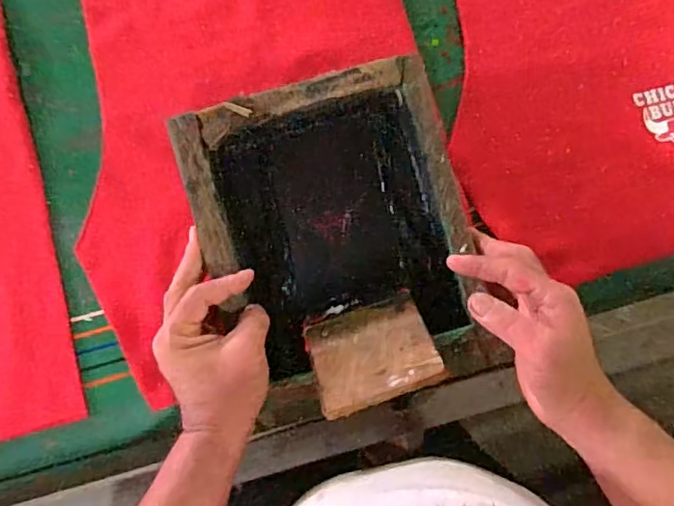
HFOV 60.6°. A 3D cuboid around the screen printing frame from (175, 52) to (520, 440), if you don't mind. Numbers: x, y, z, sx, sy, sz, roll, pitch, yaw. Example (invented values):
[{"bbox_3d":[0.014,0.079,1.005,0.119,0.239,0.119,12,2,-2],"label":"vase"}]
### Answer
[{"bbox_3d":[0.001,-0.007,0.509,0.225,0.057,0.274,-14,82,-3],"label":"screen printing frame"}]

